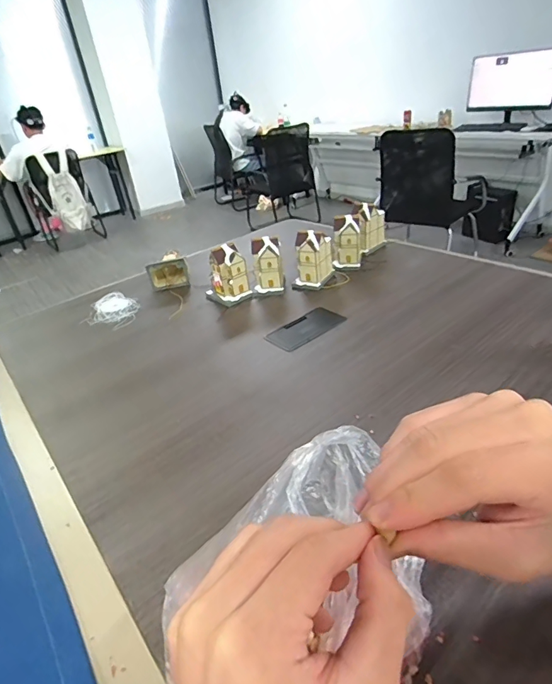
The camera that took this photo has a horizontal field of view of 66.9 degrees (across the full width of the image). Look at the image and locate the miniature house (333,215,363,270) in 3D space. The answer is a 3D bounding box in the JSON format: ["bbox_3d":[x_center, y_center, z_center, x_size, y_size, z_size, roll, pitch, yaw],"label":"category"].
[{"bbox_3d":[0.182,-0.254,1.057,0.065,0.128,0.075,2,32,14],"label":"miniature house"}]

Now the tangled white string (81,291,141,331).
[{"bbox_3d":[-0.389,-0.079,0.996,0.119,0.017,0.173,-14,32,-11],"label":"tangled white string"}]

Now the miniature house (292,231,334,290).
[{"bbox_3d":[0.087,-0.201,0.991,0.077,0.122,0.106,6,33,20],"label":"miniature house"}]

